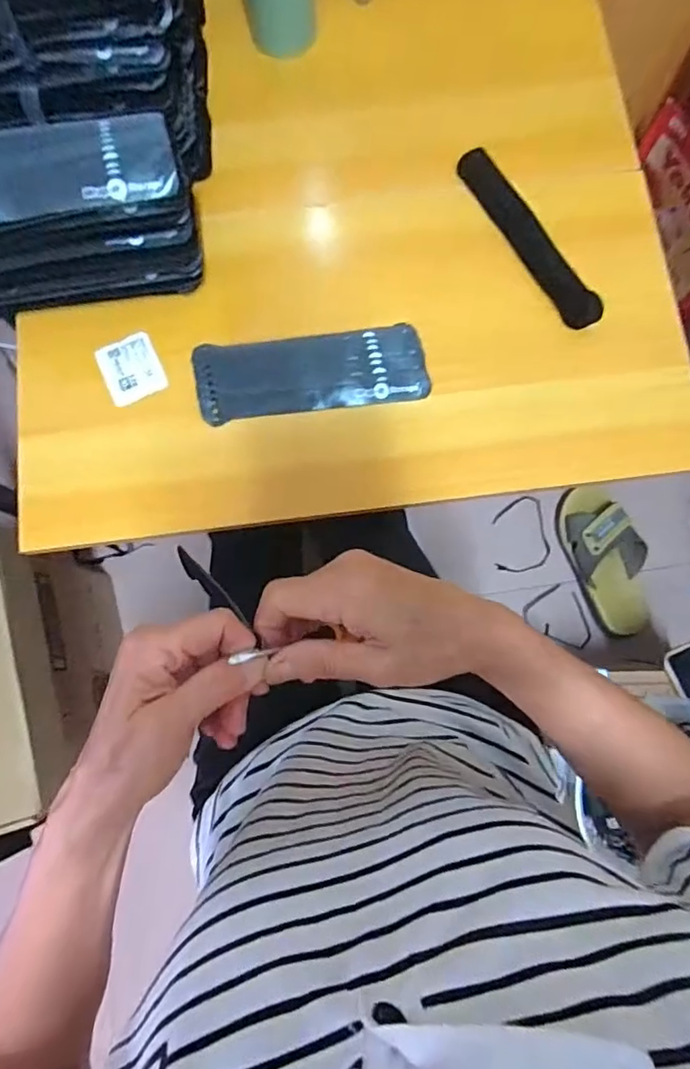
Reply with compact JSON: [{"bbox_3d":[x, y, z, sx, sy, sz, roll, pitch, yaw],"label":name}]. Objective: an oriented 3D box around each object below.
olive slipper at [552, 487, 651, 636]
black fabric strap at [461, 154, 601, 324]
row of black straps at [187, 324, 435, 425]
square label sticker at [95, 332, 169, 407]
[{"bbox_3d":[0.449,0.039,0.913,0.116,0.050,0.256,-19,81,-2],"label":"olive slipper"},{"bbox_3d":[0.166,-0.272,0.488,0.029,0.016,0.200,-31,82,-4],"label":"black fabric strap"},{"bbox_3d":[-0.030,-0.143,0.473,0.199,0.009,0.071,-7,81,0],"label":"row of black straps"},{"bbox_3d":[-0.190,-0.148,0.478,0.049,0.005,0.060,-24,84,-8],"label":"square label sticker"}]

